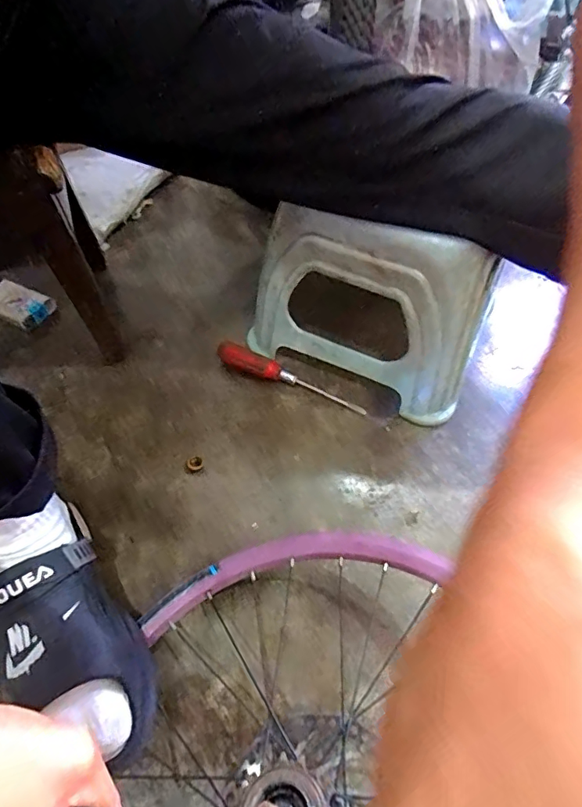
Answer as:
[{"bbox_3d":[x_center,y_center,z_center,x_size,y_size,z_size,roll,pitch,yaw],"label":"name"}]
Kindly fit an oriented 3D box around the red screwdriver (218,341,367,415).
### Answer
[{"bbox_3d":[0.000,-0.037,0.637,0.198,0.025,0.030,18,56,13],"label":"red screwdriver"}]

